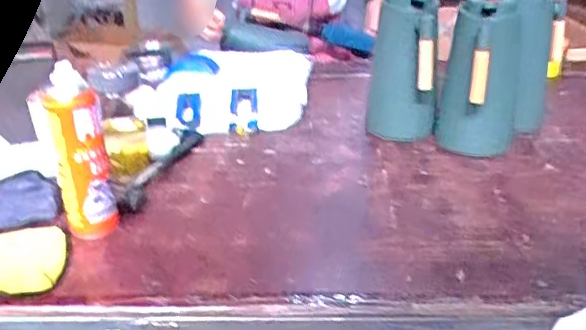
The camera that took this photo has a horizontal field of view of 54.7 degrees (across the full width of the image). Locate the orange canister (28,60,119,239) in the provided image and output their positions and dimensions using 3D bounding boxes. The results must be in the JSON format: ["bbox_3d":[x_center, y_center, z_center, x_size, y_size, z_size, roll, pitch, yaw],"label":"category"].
[{"bbox_3d":[-0.281,-0.009,0.737,0.078,0.216,0.054,-14,28,-24],"label":"orange canister"}]

